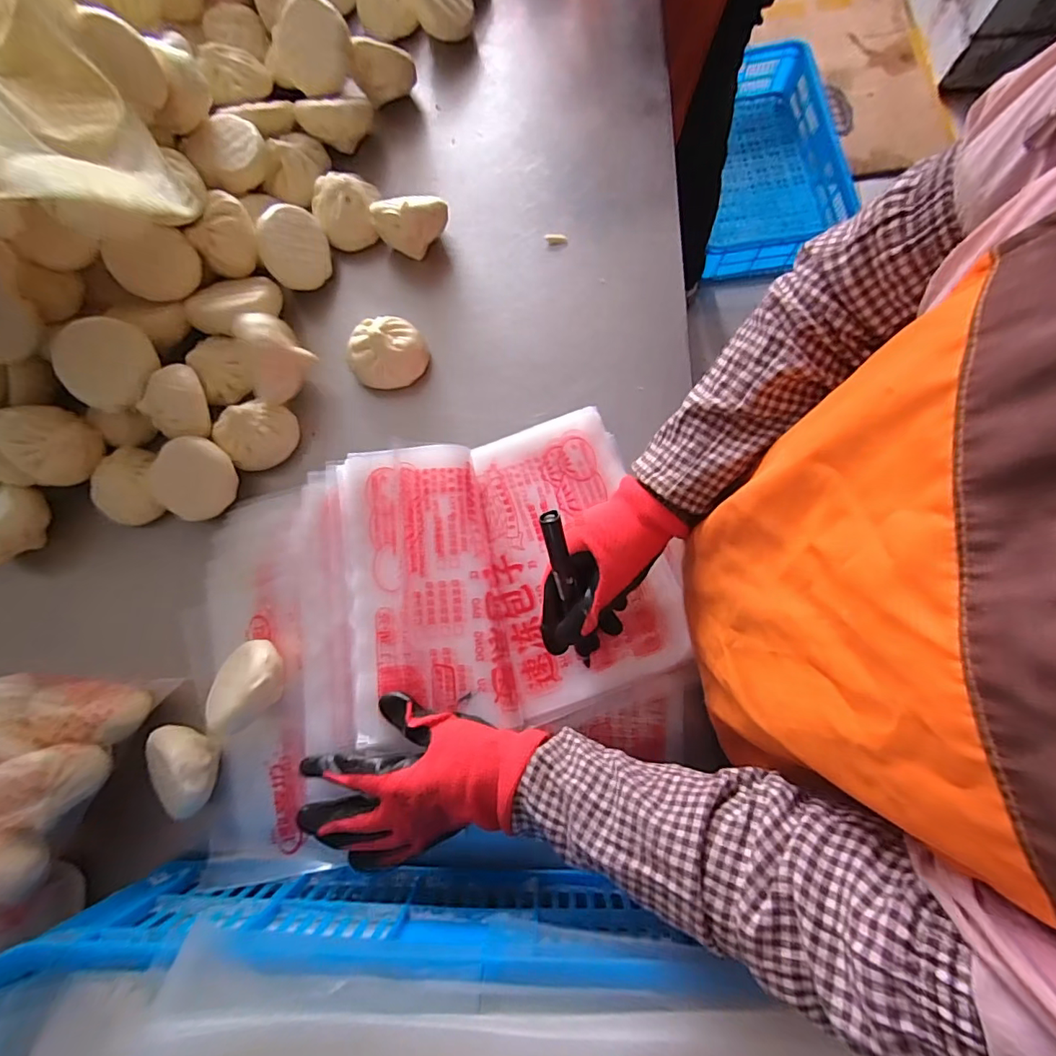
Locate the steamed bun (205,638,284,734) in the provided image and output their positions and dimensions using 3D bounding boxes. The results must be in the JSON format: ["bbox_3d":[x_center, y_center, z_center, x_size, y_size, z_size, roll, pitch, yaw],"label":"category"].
[{"bbox_3d":[-0.242,0.133,0.443,0.056,0.049,0.072,42,81,10],"label":"steamed bun"}]

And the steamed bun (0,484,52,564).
[{"bbox_3d":[-0.494,-0.003,0.488,0.061,0.035,0.071,-2,94,-39],"label":"steamed bun"}]

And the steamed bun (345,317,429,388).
[{"bbox_3d":[-0.140,-0.176,0.521,0.076,0.042,0.062,3,77,2],"label":"steamed bun"}]

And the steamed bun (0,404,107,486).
[{"bbox_3d":[-0.453,-0.079,0.488,0.060,0.052,0.075,22,79,6],"label":"steamed bun"}]

